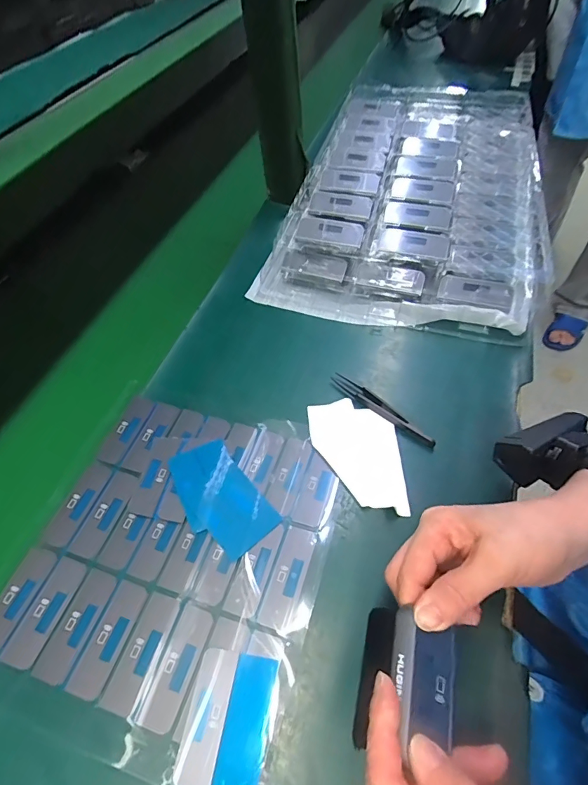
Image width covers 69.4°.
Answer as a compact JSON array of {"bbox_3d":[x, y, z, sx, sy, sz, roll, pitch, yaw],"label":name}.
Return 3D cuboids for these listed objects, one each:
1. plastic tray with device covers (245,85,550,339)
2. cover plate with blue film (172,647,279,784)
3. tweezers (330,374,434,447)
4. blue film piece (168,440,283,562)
[{"bbox_3d":[0.180,-0.300,0.595,0.303,0.064,0.558,13,55,14],"label":"plastic tray with device covers"},{"bbox_3d":[-0.040,0.200,0.261,0.049,0.004,0.069,5,53,8],"label":"cover plate with blue film"},{"bbox_3d":[0.079,0.015,0.389,0.016,0.008,0.112,-38,59,-23],"label":"tweezers"},{"bbox_3d":[-0.061,0.083,0.348,0.056,0.006,0.100,-33,57,-20],"label":"blue film piece"}]

